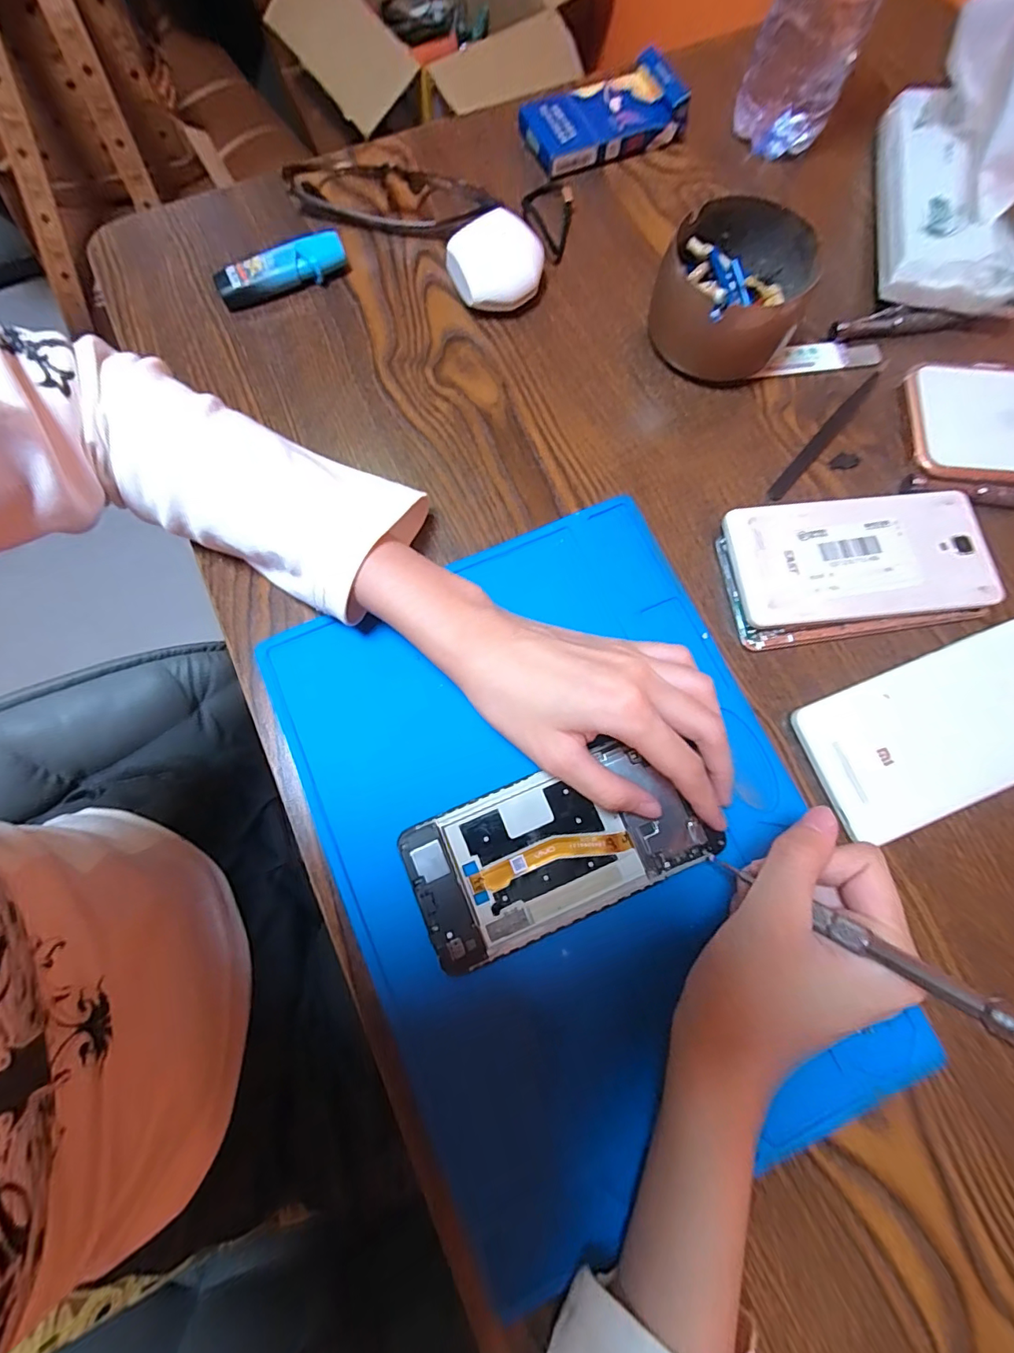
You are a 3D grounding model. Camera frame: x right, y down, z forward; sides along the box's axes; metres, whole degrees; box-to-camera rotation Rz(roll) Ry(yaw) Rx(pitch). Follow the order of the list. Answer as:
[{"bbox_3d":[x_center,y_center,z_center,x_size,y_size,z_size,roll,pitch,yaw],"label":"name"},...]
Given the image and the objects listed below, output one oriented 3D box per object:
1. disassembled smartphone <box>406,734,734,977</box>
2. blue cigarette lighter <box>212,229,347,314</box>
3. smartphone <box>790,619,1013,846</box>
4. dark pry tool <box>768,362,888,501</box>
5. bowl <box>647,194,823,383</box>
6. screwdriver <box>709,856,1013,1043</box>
[{"bbox_3d":[0.023,0.083,0.246,0.138,0.007,0.071,-24,78,-6],"label":"disassembled smartphone"},{"bbox_3d":[-0.144,-0.259,0.322,0.082,0.020,0.021,-28,79,-7],"label":"blue cigarette lighter"},{"bbox_3d":[0.233,0.027,0.266,0.151,0.010,0.076,-22,78,-5],"label":"smartphone"},{"bbox_3d":[0.196,-0.149,0.306,0.011,0.011,0.111,41,80,8],"label":"dark pry tool"},{"bbox_3d":[0.136,-0.234,0.305,0.083,0.049,0.090,0,77,-1],"label":"bowl"},{"bbox_3d":[0.124,0.095,0.194,0.011,0.112,0.009,42,78,-26],"label":"screwdriver"}]

